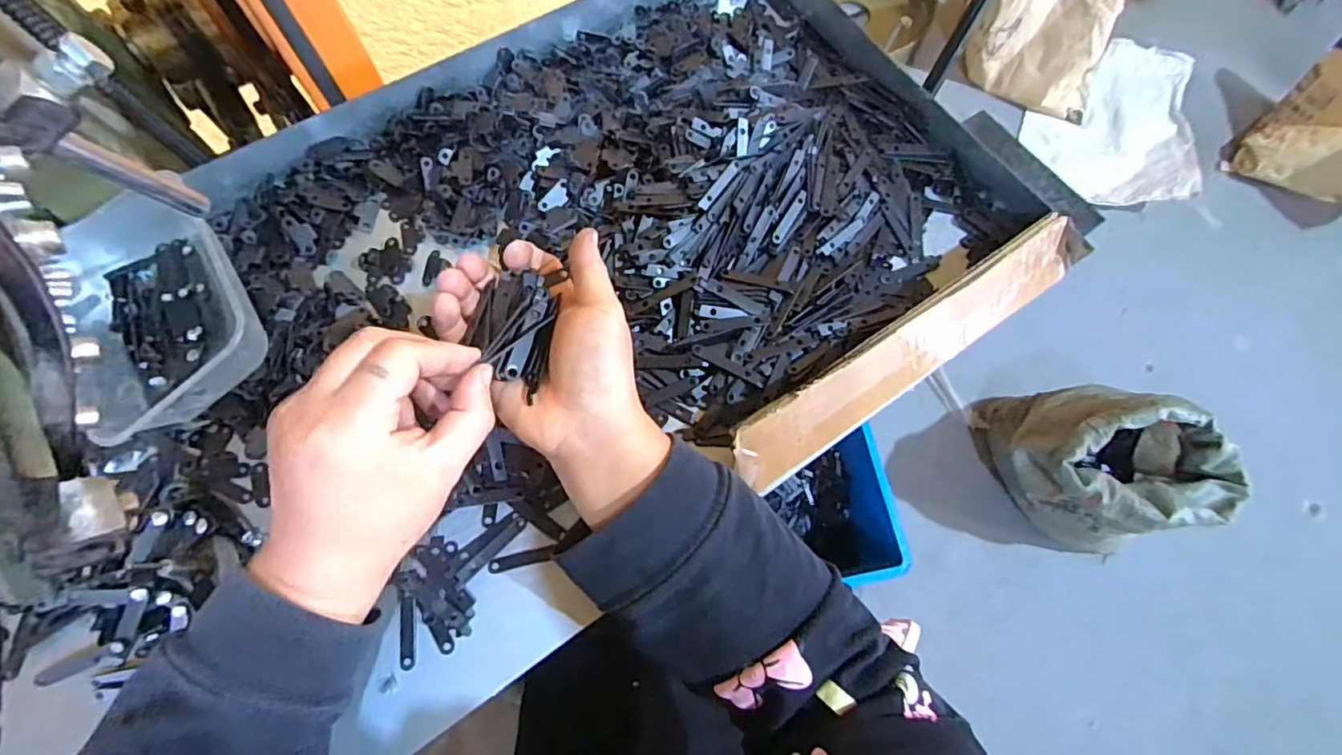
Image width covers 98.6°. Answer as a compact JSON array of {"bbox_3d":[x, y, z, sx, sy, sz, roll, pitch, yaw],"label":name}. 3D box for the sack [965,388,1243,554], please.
[{"bbox_3d":[0.778,0.160,1.073,0.281,0.332,0.292,14,71,3],"label":"sack"}]

